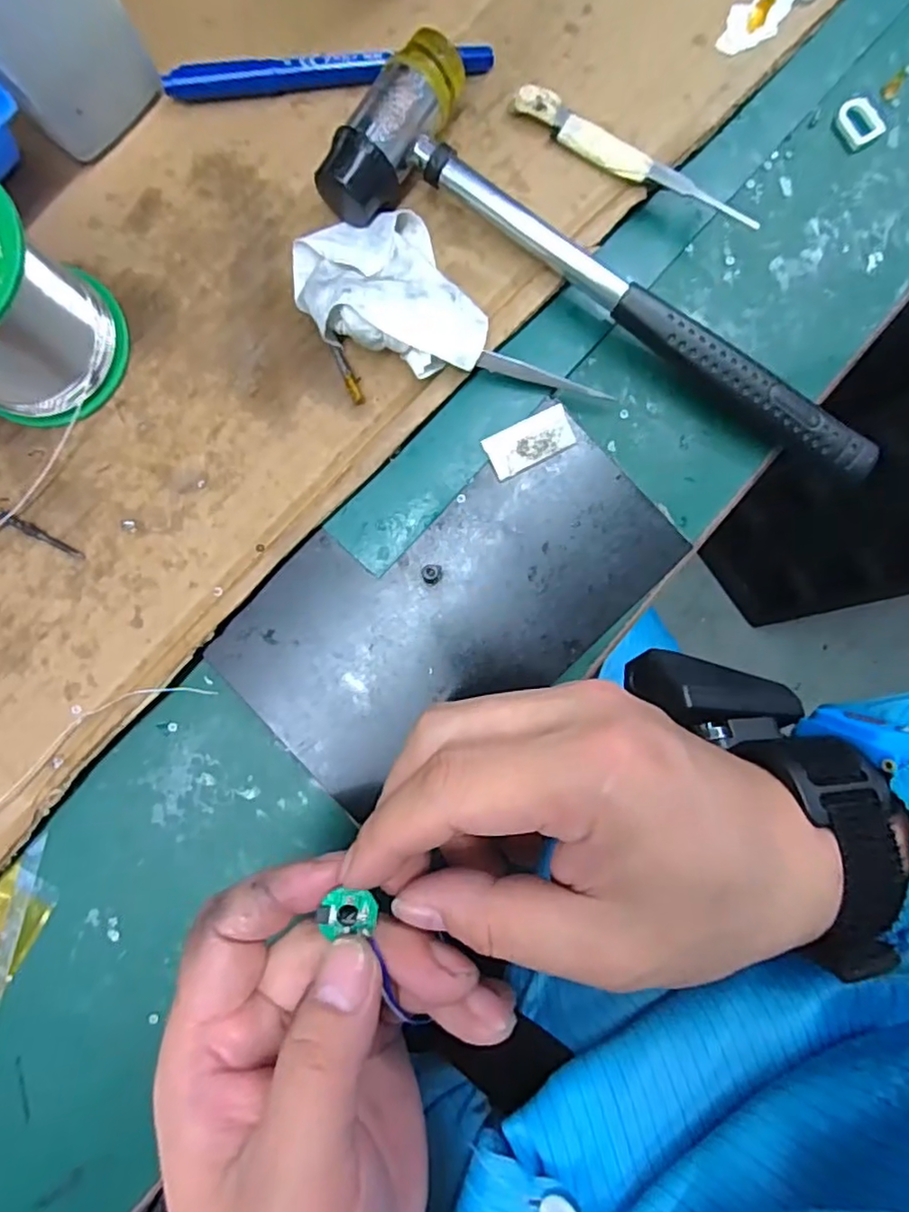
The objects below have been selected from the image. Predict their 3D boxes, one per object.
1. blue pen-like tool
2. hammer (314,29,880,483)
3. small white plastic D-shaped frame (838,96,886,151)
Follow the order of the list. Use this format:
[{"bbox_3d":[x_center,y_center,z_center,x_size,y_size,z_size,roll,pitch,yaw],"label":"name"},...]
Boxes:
[{"bbox_3d":[-0.053,-0.231,0.270,0.138,0.011,0.010,-7,90,-3],"label":"blue pen-like tool"},{"bbox_3d":[0.074,-0.143,0.266,0.255,0.030,0.073,29,88,-2],"label":"hammer"},{"bbox_3d":[0.189,-0.227,0.290,0.018,0.004,0.022,-31,91,-3],"label":"small white plastic D-shaped frame"}]

